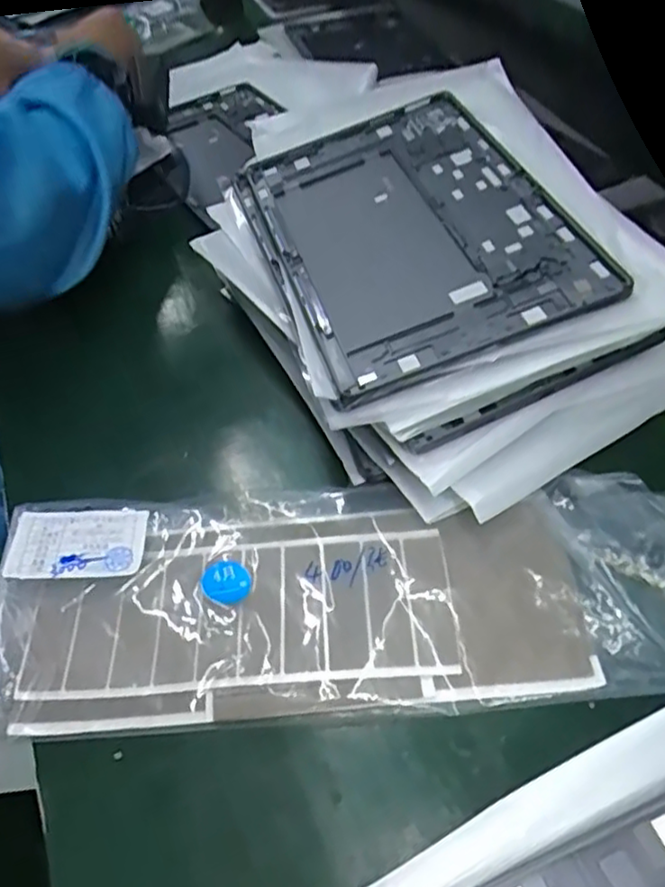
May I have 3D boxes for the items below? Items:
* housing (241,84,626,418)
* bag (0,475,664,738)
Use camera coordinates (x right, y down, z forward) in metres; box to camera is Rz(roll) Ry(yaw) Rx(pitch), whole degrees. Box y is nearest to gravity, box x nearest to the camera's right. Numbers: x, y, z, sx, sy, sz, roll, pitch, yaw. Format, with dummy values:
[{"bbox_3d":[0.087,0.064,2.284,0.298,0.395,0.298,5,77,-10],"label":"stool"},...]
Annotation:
[{"bbox_3d":[0.048,-0.140,0.420,0.170,0.010,0.247,-21,52,-2],"label":"housing"},{"bbox_3d":[0.014,0.069,0.336,0.361,0.033,0.118,-4,51,-1],"label":"bag"}]

